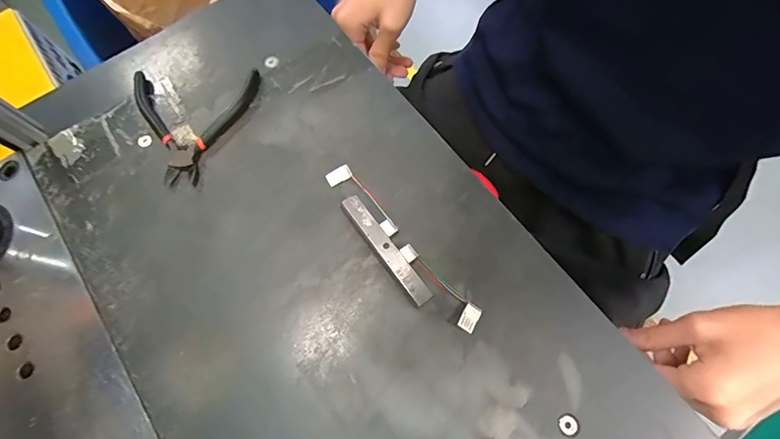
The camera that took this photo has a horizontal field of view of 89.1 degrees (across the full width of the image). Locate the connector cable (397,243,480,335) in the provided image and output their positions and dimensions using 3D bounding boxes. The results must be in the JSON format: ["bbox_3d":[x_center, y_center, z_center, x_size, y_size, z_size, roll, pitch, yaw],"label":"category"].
[{"bbox_3d":[0.035,0.050,0.292,0.075,0.009,0.019,41,77,14],"label":"connector cable"}]

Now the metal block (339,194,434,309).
[{"bbox_3d":[-0.004,0.023,0.298,0.015,0.018,0.096,-35,73,-10],"label":"metal block"}]

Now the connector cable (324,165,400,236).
[{"bbox_3d":[-0.023,-0.014,0.316,0.020,0.008,0.075,-36,73,-10],"label":"connector cable"}]

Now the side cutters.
[{"bbox_3d":[-0.185,-0.093,0.344,0.104,0.010,0.118,21,73,9],"label":"side cutters"}]

